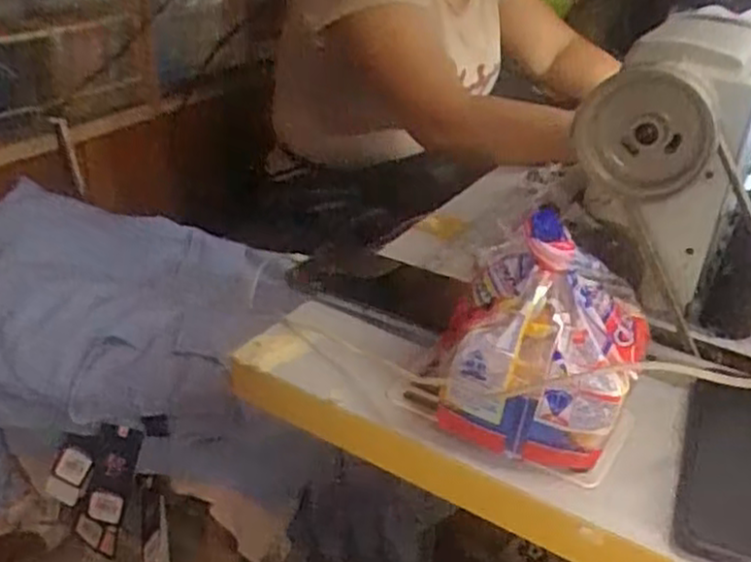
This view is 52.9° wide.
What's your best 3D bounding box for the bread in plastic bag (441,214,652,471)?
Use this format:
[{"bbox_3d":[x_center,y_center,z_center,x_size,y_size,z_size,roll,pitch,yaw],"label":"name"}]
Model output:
[{"bbox_3d":[0.105,0.033,0.470,0.117,0.113,0.105,14,33,16],"label":"bread in plastic bag"}]

